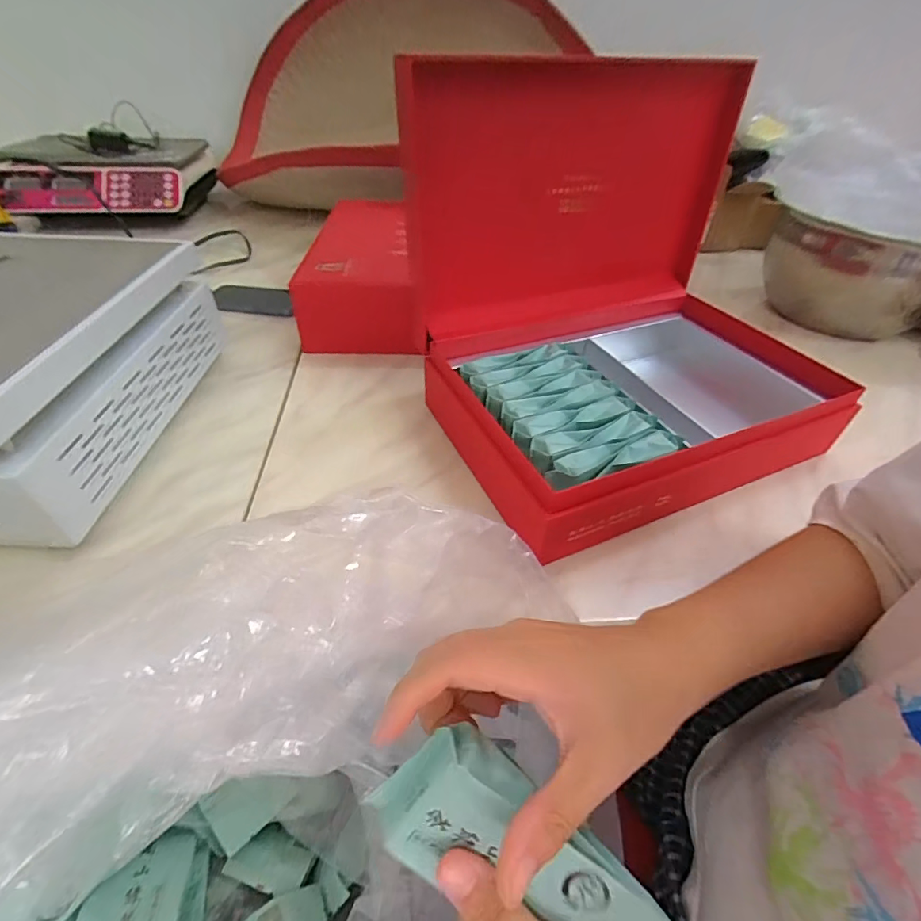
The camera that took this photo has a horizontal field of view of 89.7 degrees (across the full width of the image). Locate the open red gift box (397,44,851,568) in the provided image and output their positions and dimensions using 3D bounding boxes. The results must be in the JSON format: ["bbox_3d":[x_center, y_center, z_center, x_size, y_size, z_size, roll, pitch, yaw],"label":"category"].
[{"bbox_3d":[0.174,-0.170,0.446,0.389,0.285,0.330,-15,45,-18],"label":"open red gift box"}]

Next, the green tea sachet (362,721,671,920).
[{"bbox_3d":[0.033,0.170,0.192,0.143,0.053,0.018,33,7,6],"label":"green tea sachet"}]

